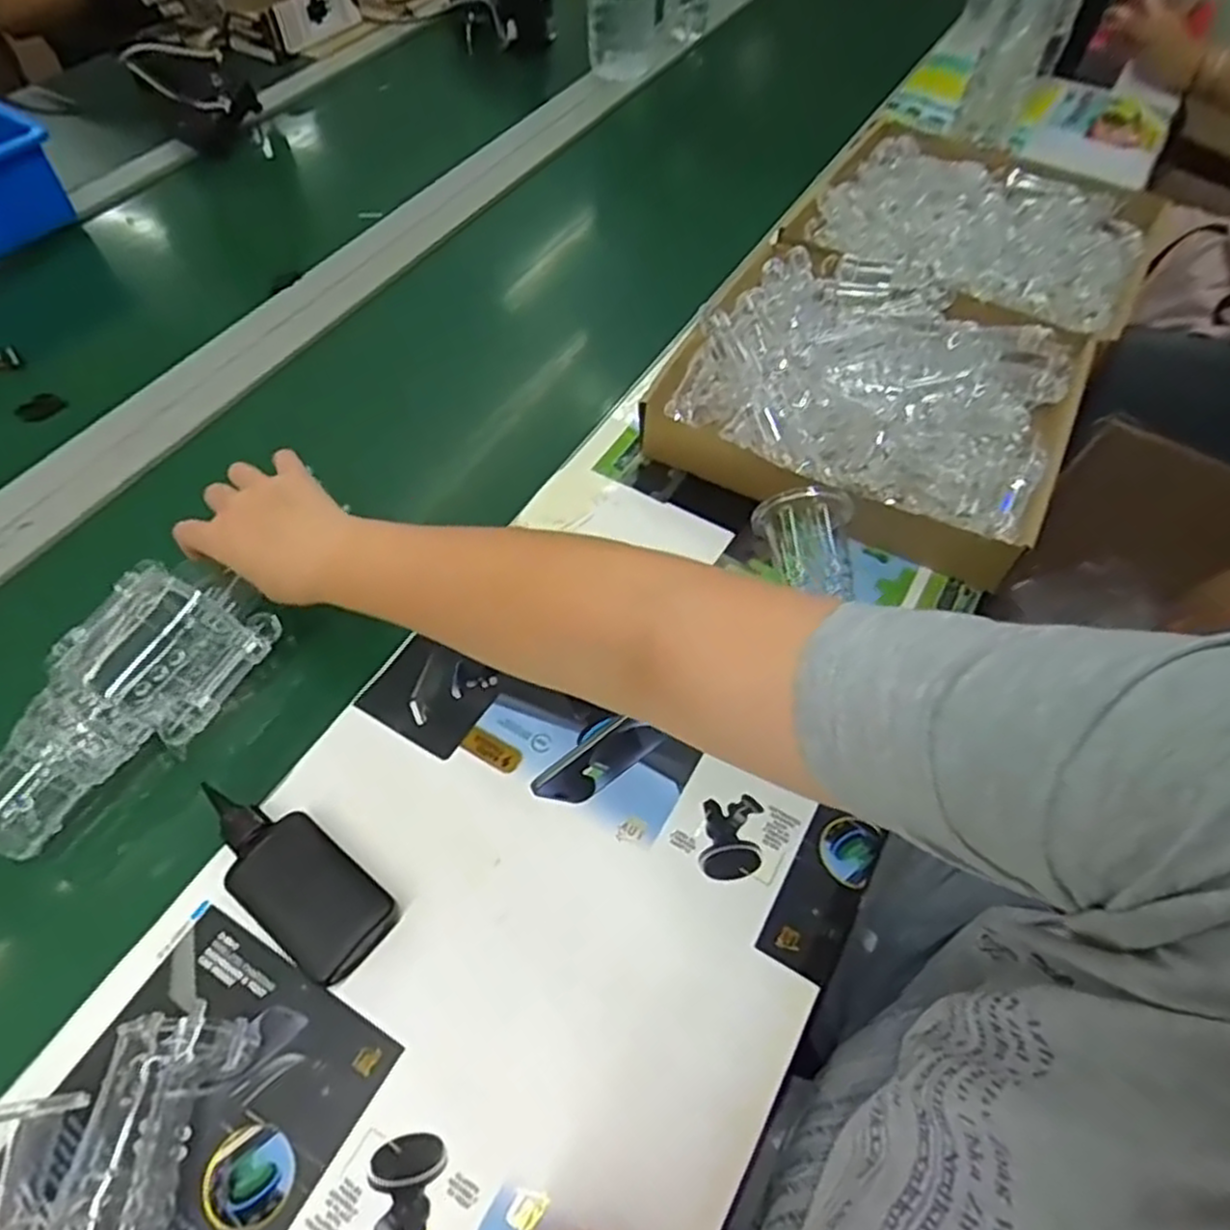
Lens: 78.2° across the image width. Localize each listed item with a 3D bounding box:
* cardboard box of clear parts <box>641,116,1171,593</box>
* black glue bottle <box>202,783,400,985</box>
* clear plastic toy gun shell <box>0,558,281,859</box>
[{"bbox_3d":[0.291,-0.289,0.703,0.312,0.082,0.576,29,60,17],"label":"cardboard box of clear parts"},{"bbox_3d":[-0.188,0.147,0.436,0.134,0.020,0.054,34,62,20],"label":"black glue bottle"},{"bbox_3d":[-0.317,0.047,0.473,0.120,0.053,0.193,26,58,14],"label":"clear plastic toy gun shell"}]

